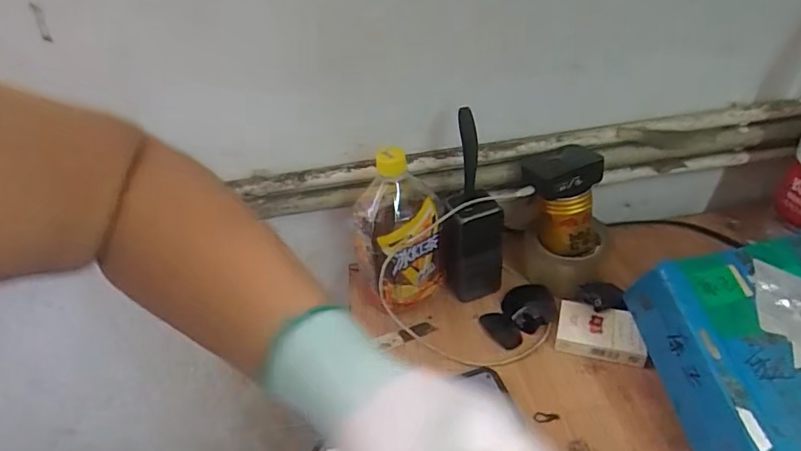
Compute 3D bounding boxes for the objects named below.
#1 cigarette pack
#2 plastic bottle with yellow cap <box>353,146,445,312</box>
[{"bbox_3d":[0.212,0.112,0.547,0.084,0.020,0.059,6,41,17],"label":"cigarette pack"},{"bbox_3d":[-0.003,-0.001,0.574,0.095,0.181,0.102,-10,39,-3],"label":"plastic bottle with yellow cap"}]

